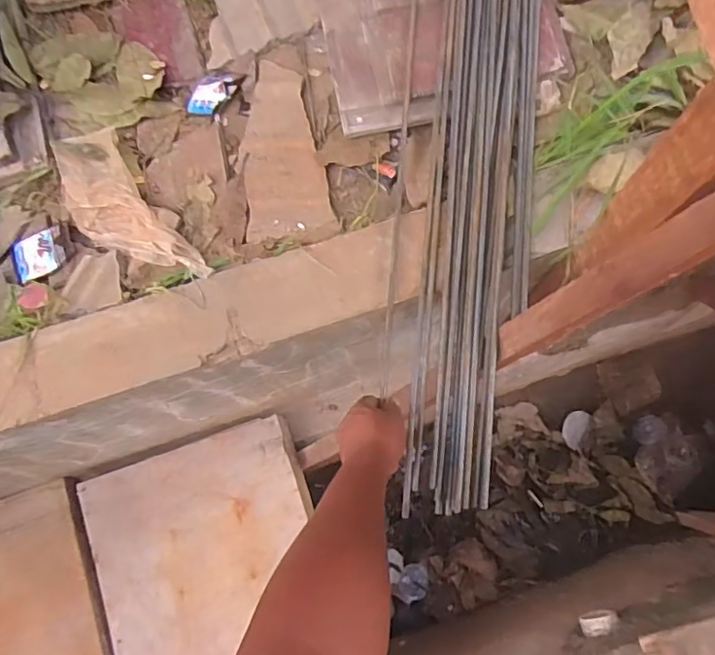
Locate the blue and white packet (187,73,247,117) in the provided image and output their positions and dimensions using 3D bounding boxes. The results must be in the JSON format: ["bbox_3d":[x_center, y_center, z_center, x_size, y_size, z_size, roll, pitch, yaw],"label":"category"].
[{"bbox_3d":[-0.206,-0.341,0.793,0.057,0.024,0.078,21,76,7],"label":"blue and white packet"}]

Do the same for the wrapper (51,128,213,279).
[{"bbox_3d":[-0.325,-0.153,0.758,0.111,0.026,0.283,-36,77,-7],"label":"wrapper"}]

